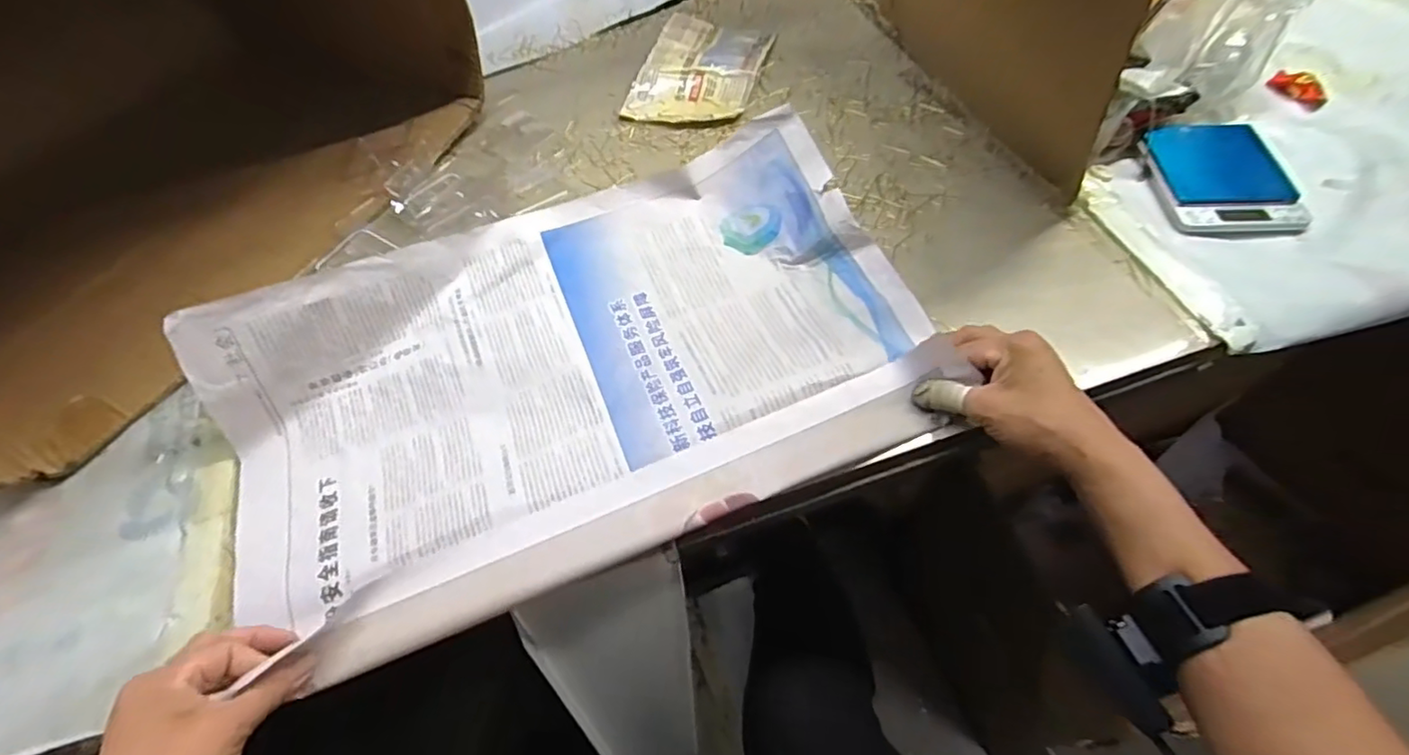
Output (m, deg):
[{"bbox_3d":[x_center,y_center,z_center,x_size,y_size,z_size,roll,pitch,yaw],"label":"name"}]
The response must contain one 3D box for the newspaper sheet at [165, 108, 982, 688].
[{"bbox_3d":[-0.103,-0.015,0.470,0.530,0.076,0.312,-22,61,-9],"label":"newspaper sheet"}]

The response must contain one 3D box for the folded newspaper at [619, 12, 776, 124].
[{"bbox_3d":[-0.003,-0.366,0.716,0.137,0.019,0.196,12,59,12],"label":"folded newspaper"}]

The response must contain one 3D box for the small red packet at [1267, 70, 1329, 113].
[{"bbox_3d":[0.603,-0.293,0.617,0.026,0.017,0.053,-18,61,-7],"label":"small red packet"}]

